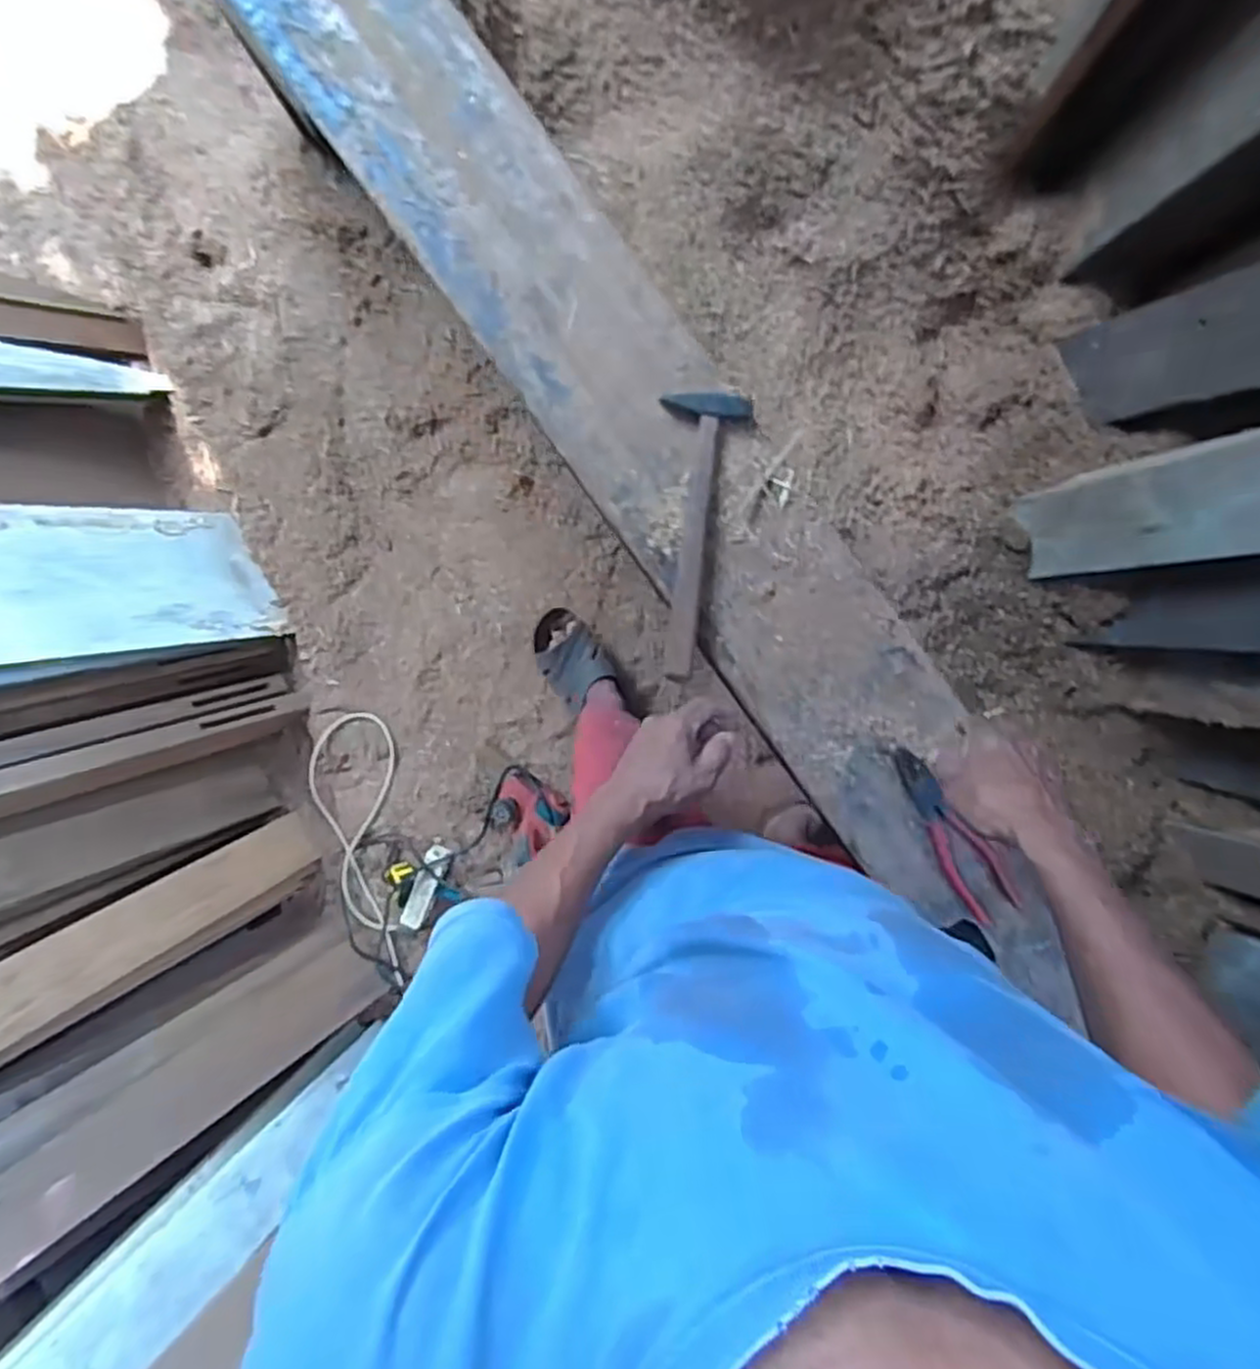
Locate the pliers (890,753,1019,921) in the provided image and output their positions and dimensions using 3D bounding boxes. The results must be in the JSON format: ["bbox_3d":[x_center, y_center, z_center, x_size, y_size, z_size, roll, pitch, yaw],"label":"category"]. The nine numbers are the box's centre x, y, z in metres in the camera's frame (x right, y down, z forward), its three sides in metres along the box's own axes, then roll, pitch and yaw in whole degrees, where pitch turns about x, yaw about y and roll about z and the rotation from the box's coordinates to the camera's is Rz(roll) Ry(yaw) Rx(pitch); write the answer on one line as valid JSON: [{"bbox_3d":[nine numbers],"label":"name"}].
[{"bbox_3d":[0.318,0.148,0.749,0.050,0.011,0.191,-33,89,9],"label":"pliers"}]

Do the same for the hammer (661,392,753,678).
[{"bbox_3d":[0.066,-0.146,0.734,0.075,0.025,0.273,5,95,7],"label":"hammer"}]

